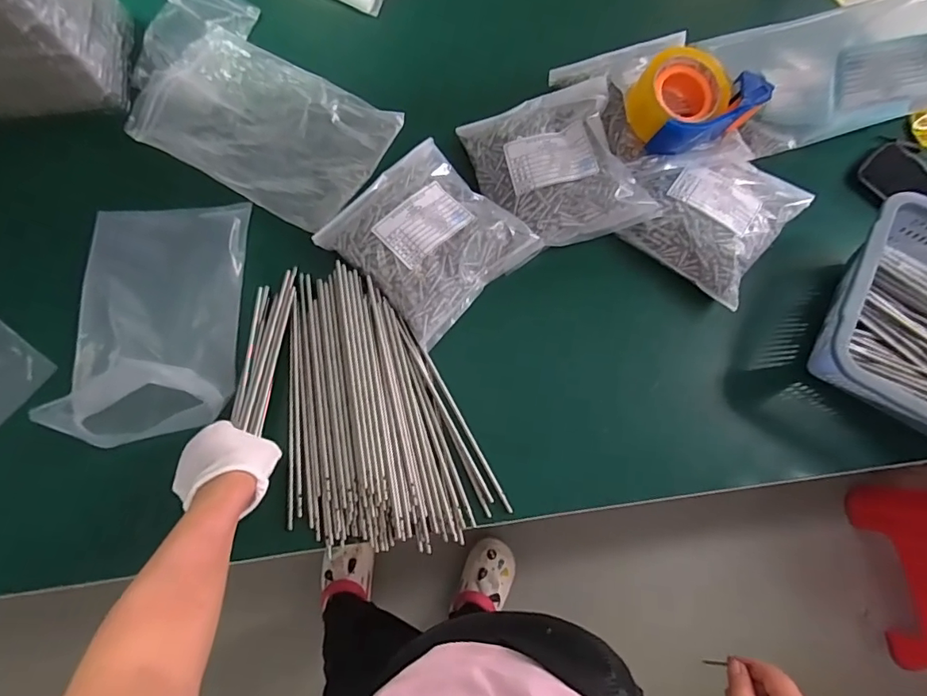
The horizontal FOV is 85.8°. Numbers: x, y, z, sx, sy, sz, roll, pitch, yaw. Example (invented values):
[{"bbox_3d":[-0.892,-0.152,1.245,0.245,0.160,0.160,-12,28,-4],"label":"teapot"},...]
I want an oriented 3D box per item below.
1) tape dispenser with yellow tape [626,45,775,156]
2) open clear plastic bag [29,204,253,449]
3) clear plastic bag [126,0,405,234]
[{"bbox_3d":[0.272,-0.295,0.590,0.137,0.061,0.105,-26,78,-8],"label":"tape dispenser with yellow tape"},{"bbox_3d":[-0.345,-0.038,0.548,0.181,0.046,0.273,-2,75,-2],"label":"open clear plastic bag"},{"bbox_3d":[-0.264,-0.310,0.643,0.344,0.029,0.223,29,80,3],"label":"clear plastic bag"}]

